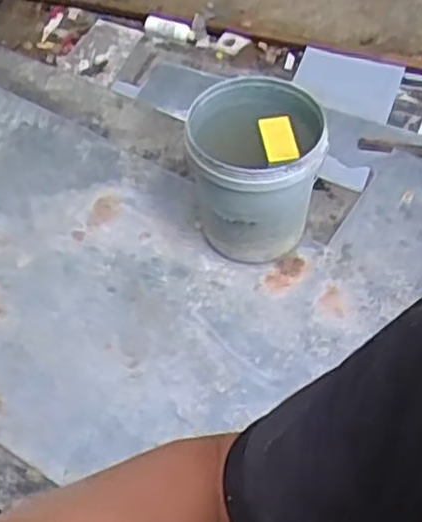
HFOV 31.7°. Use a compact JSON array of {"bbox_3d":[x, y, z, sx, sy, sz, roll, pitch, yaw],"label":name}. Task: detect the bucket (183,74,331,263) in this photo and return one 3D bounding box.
[{"bbox_3d":[0.104,-0.214,1.733,0.297,0.354,0.309,-1,54,1],"label":"bucket"}]

